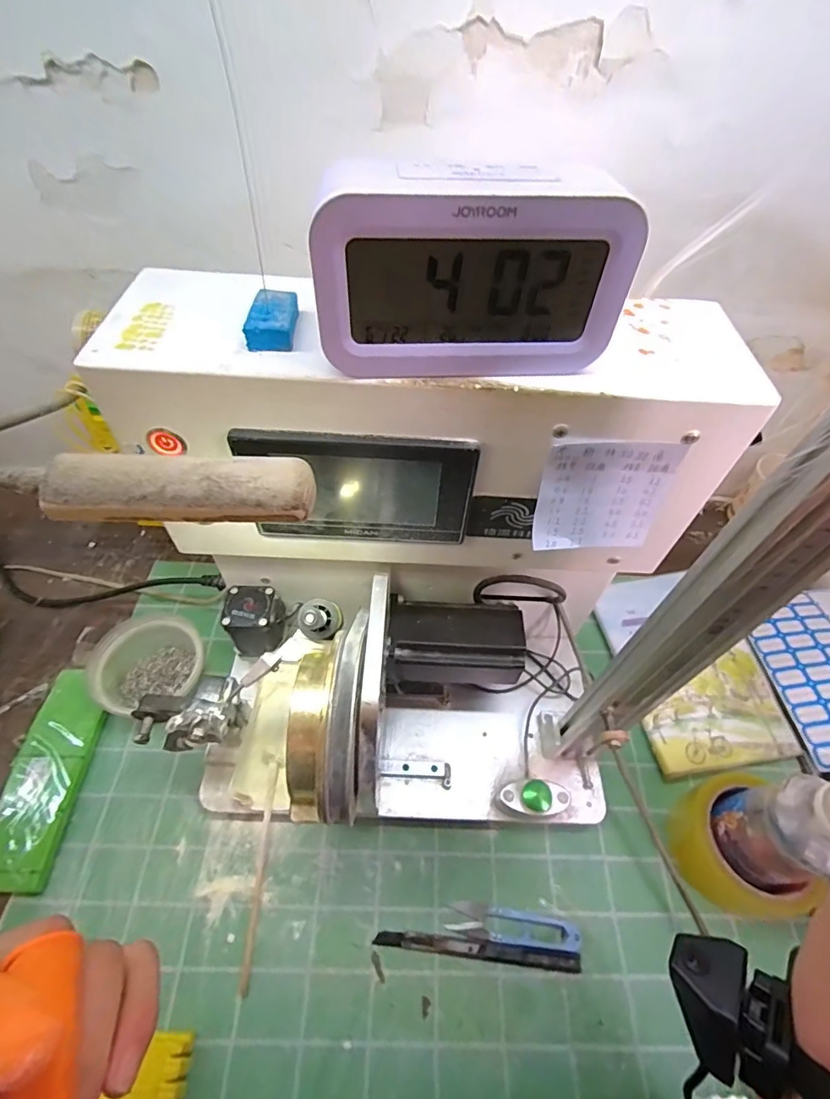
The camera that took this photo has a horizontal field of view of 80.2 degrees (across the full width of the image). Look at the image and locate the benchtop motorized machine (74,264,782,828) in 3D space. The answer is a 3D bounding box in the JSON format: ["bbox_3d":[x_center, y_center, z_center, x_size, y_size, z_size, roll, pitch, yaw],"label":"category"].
[{"bbox_3d":[0.002,0.060,0.352,0.347,0.346,0.213,-2,53,-5],"label":"benchtop motorized machine"}]

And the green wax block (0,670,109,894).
[{"bbox_3d":[-0.325,0.197,0.439,0.062,0.022,0.175,3,53,-1],"label":"green wax block"}]

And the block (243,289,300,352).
[{"bbox_3d":[-0.073,-0.119,0.255,0.023,0.015,0.037,4,53,-1],"label":"block"}]

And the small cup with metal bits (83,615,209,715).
[{"bbox_3d":[-0.255,0.114,0.475,0.089,0.052,0.094,2,53,-2],"label":"small cup with metal bits"}]

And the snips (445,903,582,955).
[{"bbox_3d":[0.076,0.294,0.384,0.100,0.013,0.022,9,53,3],"label":"snips"}]

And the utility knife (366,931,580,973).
[{"bbox_3d":[0.048,0.307,0.378,0.155,0.005,0.011,6,53,1],"label":"utility knife"}]

